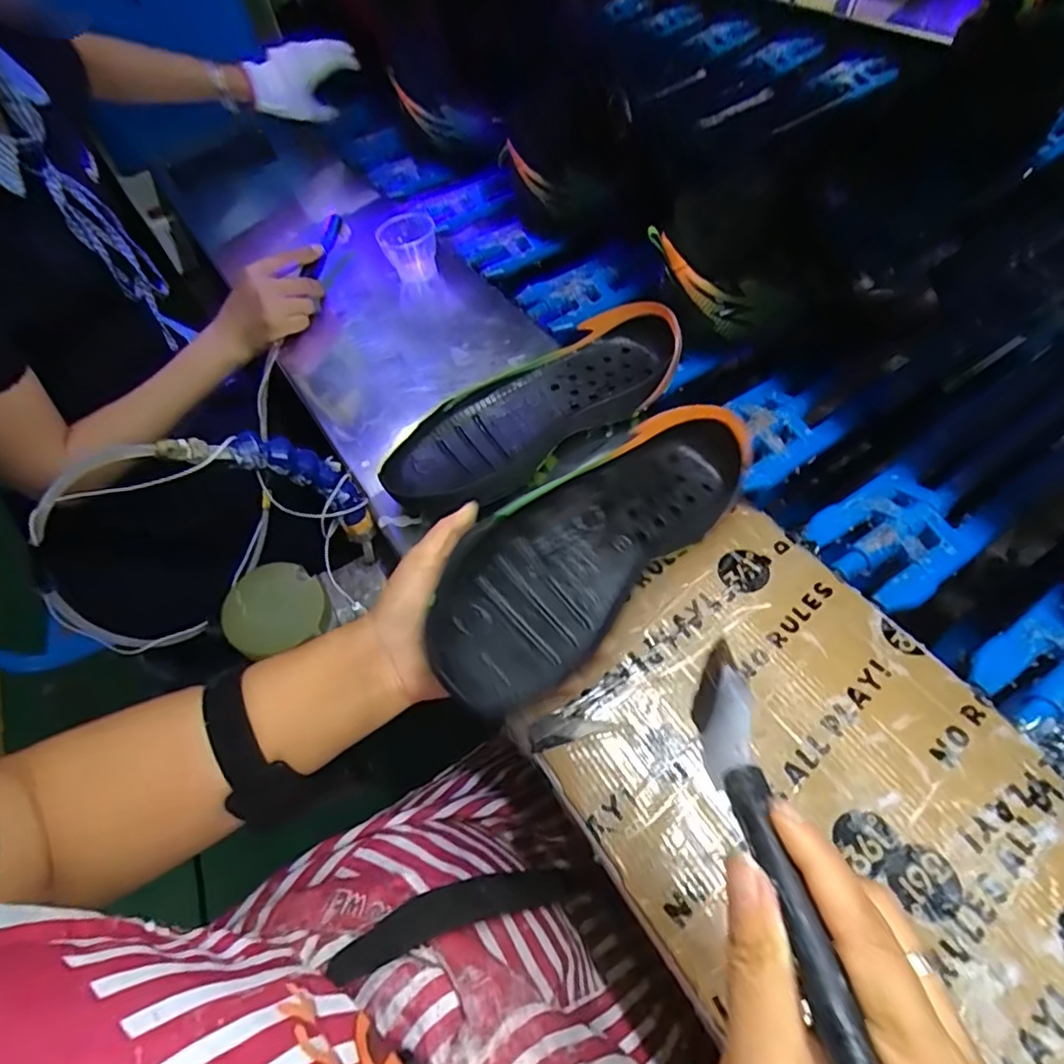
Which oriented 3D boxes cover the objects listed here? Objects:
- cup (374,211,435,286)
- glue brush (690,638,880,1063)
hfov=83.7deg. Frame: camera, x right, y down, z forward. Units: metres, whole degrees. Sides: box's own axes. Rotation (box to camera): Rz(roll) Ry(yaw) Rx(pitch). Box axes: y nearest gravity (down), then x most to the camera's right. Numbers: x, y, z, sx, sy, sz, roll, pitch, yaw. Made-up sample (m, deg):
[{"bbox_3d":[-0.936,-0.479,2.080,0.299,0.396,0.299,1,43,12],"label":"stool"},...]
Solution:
[{"bbox_3d":[-0.134,-0.311,0.657,0.063,0.063,0.065,-5,55,7],"label":"cup"},{"bbox_3d":[0.082,0.118,0.183,0.018,0.021,0.186,-6,39,0],"label":"glue brush"}]

